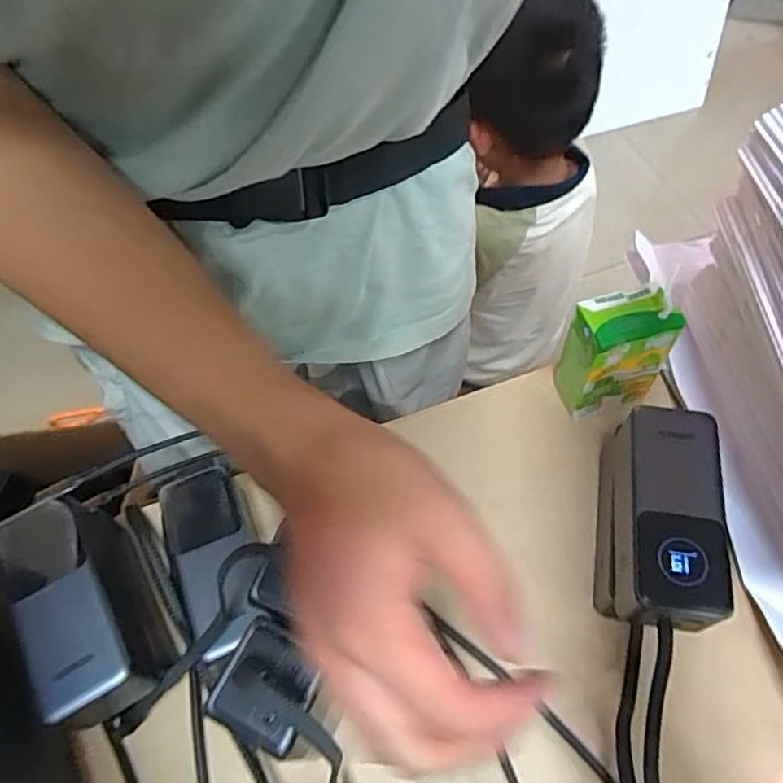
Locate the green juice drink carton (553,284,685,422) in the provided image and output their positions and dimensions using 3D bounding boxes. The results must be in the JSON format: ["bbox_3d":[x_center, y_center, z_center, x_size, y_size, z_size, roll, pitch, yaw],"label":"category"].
[{"bbox_3d":[0.169,-0.027,0.485,0.065,0.107,0.045,-15,60,-6],"label":"green juice drink carton"}]

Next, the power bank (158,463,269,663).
[{"bbox_3d":[-0.125,0.115,0.442,0.061,0.029,0.129,-24,61,-11],"label":"power bank"}]

